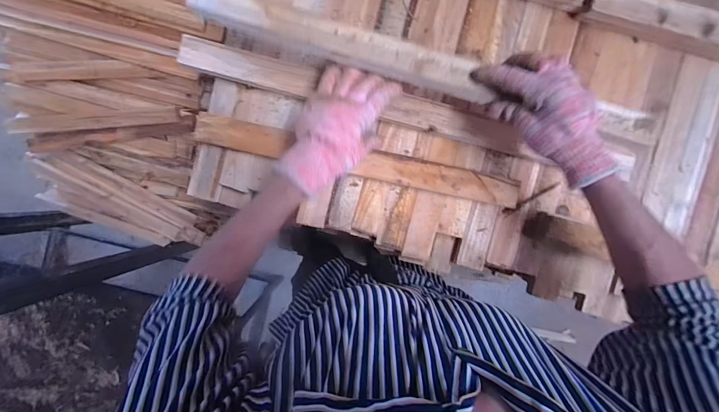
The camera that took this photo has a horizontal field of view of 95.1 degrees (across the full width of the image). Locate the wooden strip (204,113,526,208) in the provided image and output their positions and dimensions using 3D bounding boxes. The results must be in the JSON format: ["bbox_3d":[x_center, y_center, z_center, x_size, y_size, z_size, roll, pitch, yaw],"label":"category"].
[{"bbox_3d":[-0.002,-0.066,0.479,0.468,0.020,0.041,12,91,0],"label":"wooden strip"}]

